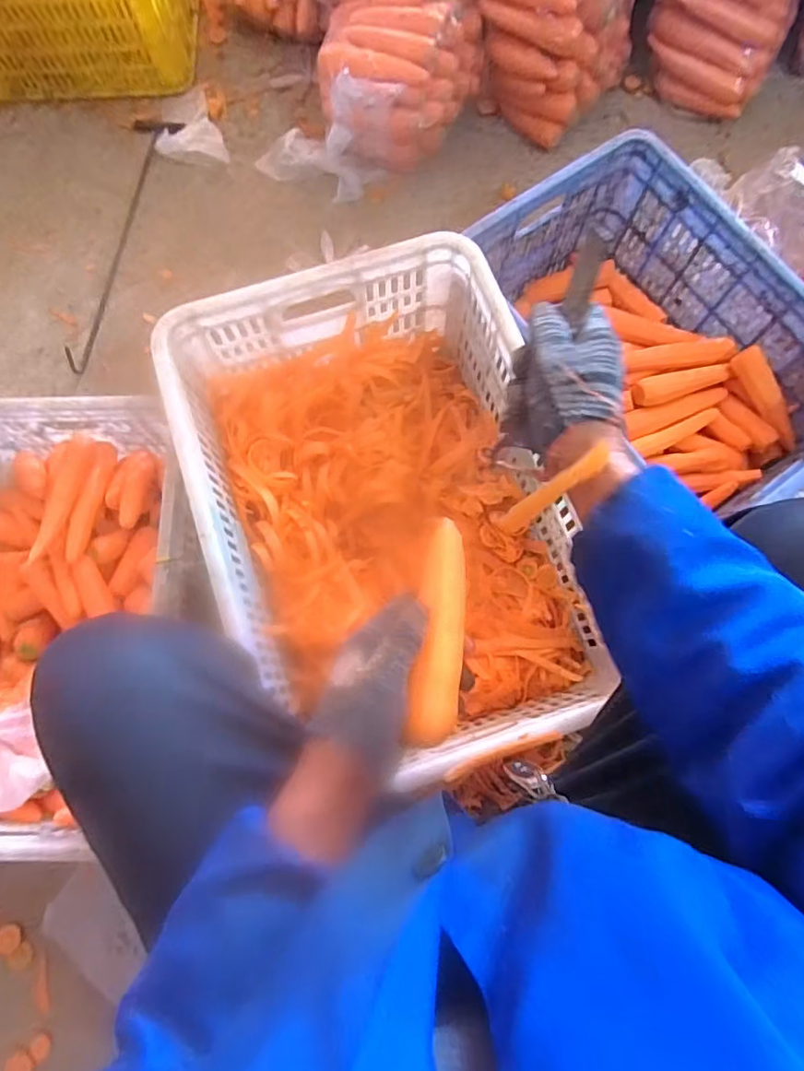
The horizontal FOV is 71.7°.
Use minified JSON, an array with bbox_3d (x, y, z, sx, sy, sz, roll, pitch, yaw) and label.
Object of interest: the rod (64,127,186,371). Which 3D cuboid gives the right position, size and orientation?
[{"bbox_3d":[-0.545,-0.592,1.091,0.100,0.038,0.617,8,76,2],"label":"rod"}]

